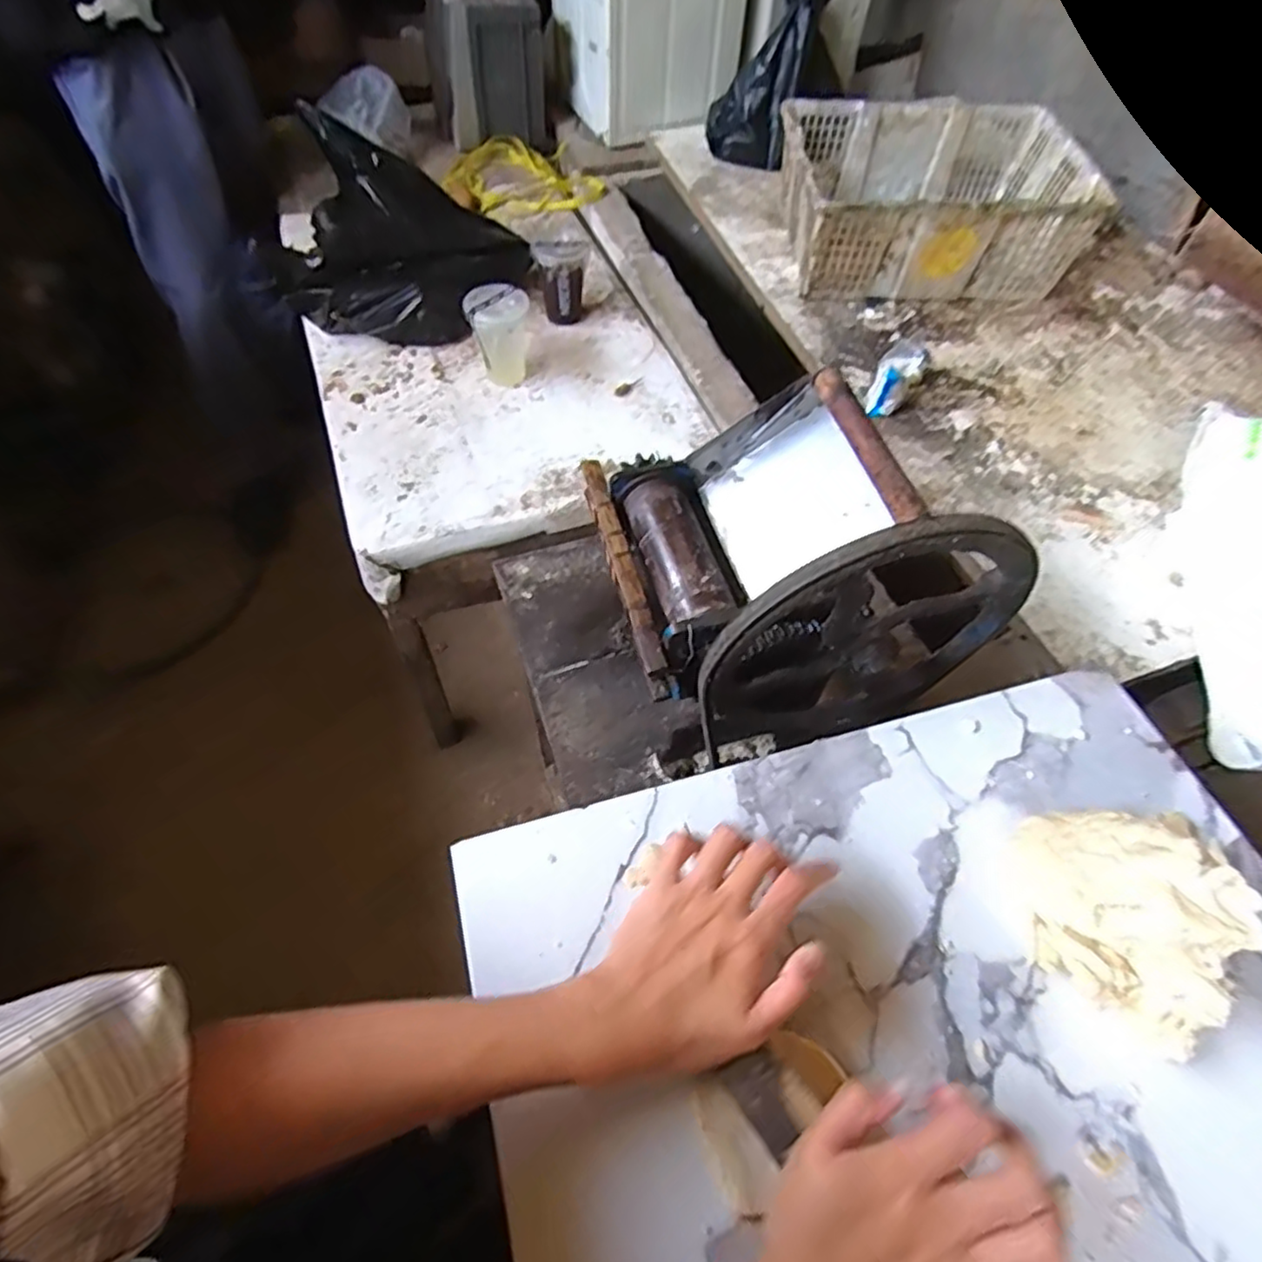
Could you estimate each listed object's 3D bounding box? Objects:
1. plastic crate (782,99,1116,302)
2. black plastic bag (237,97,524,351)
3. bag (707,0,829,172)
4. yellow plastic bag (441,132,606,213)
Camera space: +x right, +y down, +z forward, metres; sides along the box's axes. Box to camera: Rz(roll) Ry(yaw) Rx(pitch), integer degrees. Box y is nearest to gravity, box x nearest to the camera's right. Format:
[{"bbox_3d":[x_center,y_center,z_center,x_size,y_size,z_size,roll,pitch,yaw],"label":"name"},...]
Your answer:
[{"bbox_3d":[0.498,-0.733,1.172,0.464,0.163,0.337,-1,58,-2],"label":"plastic crate"},{"bbox_3d":[-0.366,-0.601,1.068,0.338,0.219,0.258,7,58,3],"label":"black plastic bag"},{"bbox_3d":[0.267,-1.082,1.301,0.156,0.342,0.101,36,22,19],"label":"bag"},{"bbox_3d":[-0.233,-0.931,1.410,0.287,0.039,0.290,-24,61,-16],"label":"yellow plastic bag"}]

